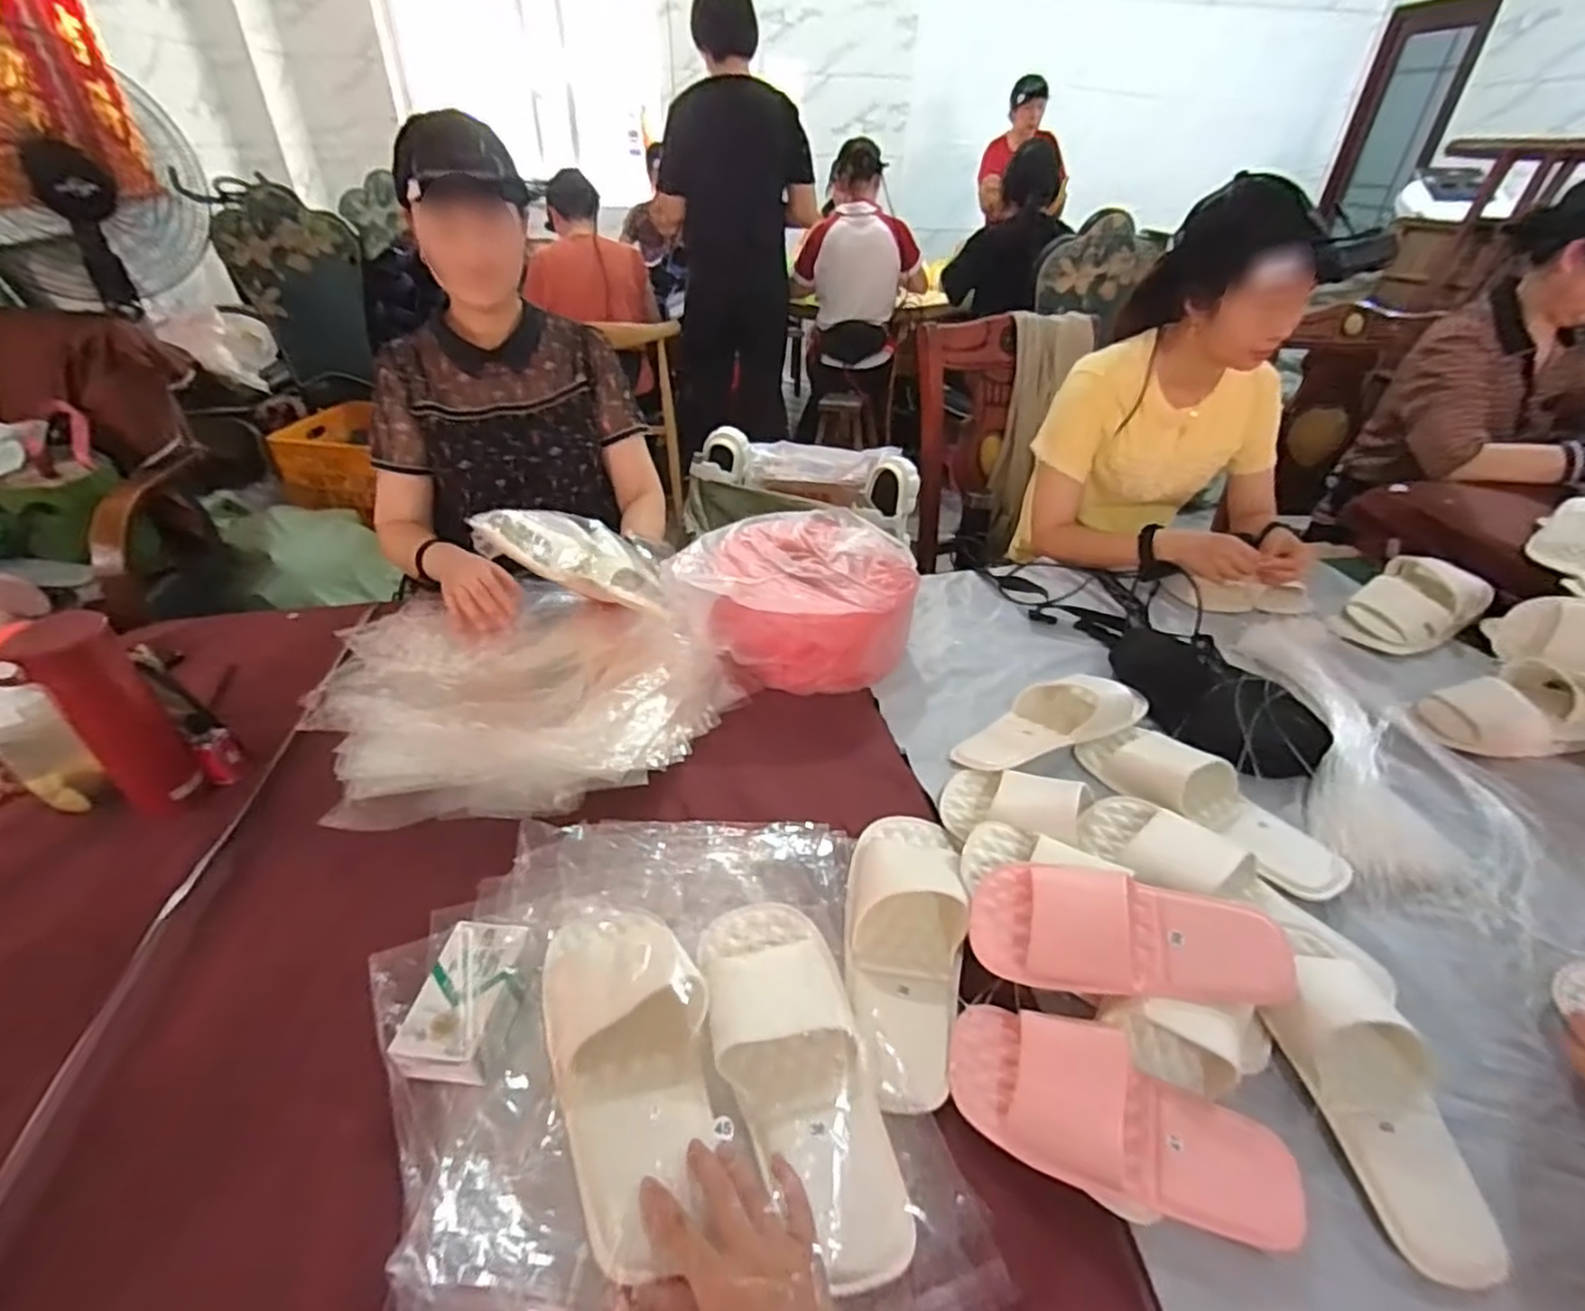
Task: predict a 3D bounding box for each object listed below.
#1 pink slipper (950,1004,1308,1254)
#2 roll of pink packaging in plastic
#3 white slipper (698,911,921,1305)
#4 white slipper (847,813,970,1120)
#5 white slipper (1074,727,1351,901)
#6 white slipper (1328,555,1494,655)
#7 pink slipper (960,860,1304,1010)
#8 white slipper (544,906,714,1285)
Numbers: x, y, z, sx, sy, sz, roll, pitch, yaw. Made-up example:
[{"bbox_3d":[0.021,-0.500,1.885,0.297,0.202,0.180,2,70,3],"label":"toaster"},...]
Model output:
[{"bbox_3d":[0.231,0.327,0.494,0.230,0.056,0.091,17,39,20],"label":"pink slipper"},{"bbox_3d":[0.010,-0.083,0.981,0.303,0.145,0.280,1,36,-1],"label":"roll of pink packaging in plastic"},{"bbox_3d":[0.003,0.286,0.512,0.108,0.045,0.264,-12,38,-18],"label":"white slipper"},{"bbox_3d":[0.099,0.245,0.618,0.106,0.043,0.278,5,36,5],"label":"white slipper"},{"bbox_3d":[0.436,0.146,0.737,0.103,0.054,0.265,-25,44,-32],"label":"white slipper"},{"bbox_3d":[0.887,-0.070,1.004,0.211,0.073,0.127,-21,42,-27],"label":"white slipper"},{"bbox_3d":[0.268,0.224,0.564,0.230,0.076,0.096,8,37,9],"label":"pink slipper"},{"bbox_3d":[-0.117,0.274,0.500,0.109,0.068,0.252,-10,35,-14],"label":"white slipper"}]

